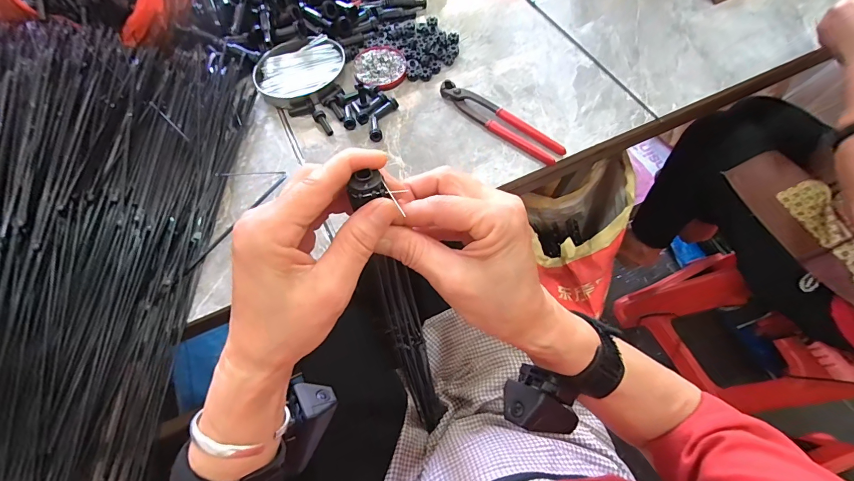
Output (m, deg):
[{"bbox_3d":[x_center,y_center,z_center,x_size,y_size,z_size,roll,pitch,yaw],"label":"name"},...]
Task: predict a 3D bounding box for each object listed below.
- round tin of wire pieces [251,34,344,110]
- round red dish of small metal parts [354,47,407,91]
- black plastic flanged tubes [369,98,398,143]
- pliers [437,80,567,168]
[{"bbox_3d":[-0.191,-0.260,0.566,0.132,0.025,0.106,-16,67,-7],"label":"round tin of wire pieces"},{"bbox_3d":[-0.072,-0.269,0.581,0.079,0.009,0.081,0,66,0],"label":"round red dish of small metal parts"},{"bbox_3d":[-0.067,-0.175,0.536,0.028,0.015,0.071,18,68,8],"label":"black plastic flanged tubes"},{"bbox_3d":[0.103,-0.173,0.538,0.201,0.016,0.037,36,71,14],"label":"pliers"}]

